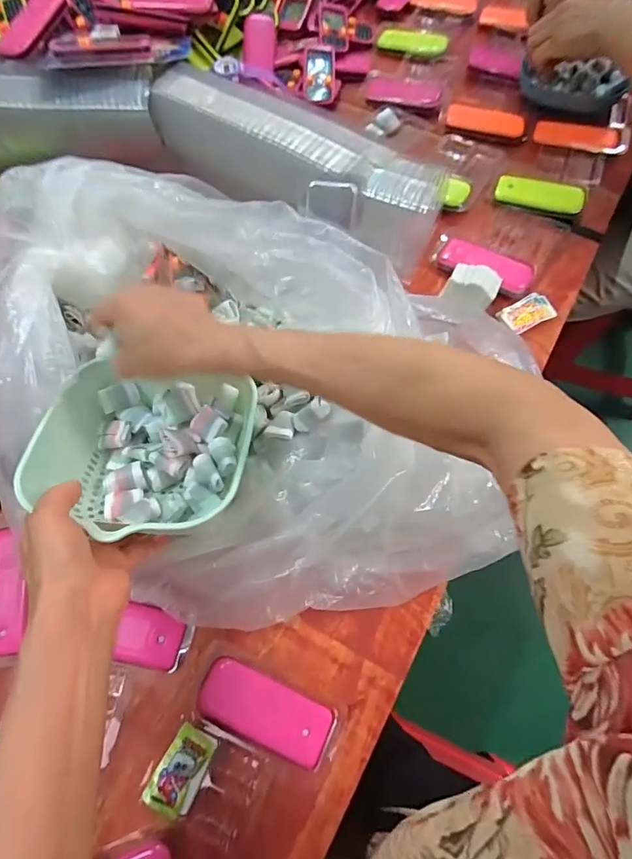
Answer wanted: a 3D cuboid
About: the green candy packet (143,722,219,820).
[{"bbox_3d":[-0.102,0.258,0.339,0.033,0.005,0.055,31,64,-5],"label":"green candy packet"}]

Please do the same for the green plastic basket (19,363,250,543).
[{"bbox_3d":[-0.132,0.016,0.366,0.156,0.075,0.142,3,68,2],"label":"green plastic basket"}]

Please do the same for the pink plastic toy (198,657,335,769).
[{"bbox_3d":[-0.042,0.228,0.364,0.106,0.017,0.045,21,70,9],"label":"pink plastic toy"}]

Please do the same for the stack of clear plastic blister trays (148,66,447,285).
[{"bbox_3d":[-0.023,-0.280,0.488,0.352,0.090,0.083,36,73,14],"label":"stack of clear plastic blister trays"}]

